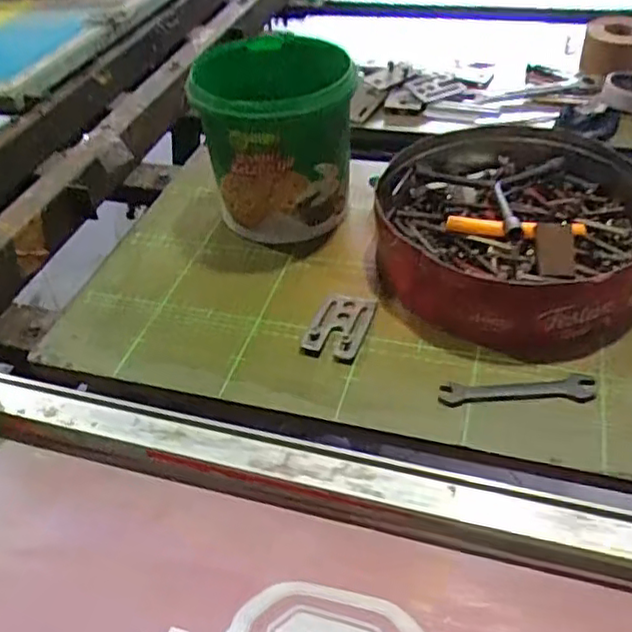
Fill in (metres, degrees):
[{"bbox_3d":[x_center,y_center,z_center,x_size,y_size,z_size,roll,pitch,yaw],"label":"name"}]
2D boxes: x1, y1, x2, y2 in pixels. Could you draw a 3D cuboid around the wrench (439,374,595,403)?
[{"bbox_3d":[0.165,0.059,0.540,0.122,0.004,0.023,-2,43,4],"label":"wrench"}]

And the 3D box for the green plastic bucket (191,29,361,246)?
[{"bbox_3d":[-0.043,-0.180,0.692,0.147,0.170,0.130,15,47,20],"label":"green plastic bucket"}]

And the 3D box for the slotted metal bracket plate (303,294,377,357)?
[{"bbox_3d":[0.023,0.005,0.608,0.051,0.011,0.077,12,46,17],"label":"slotted metal bracket plate"}]

